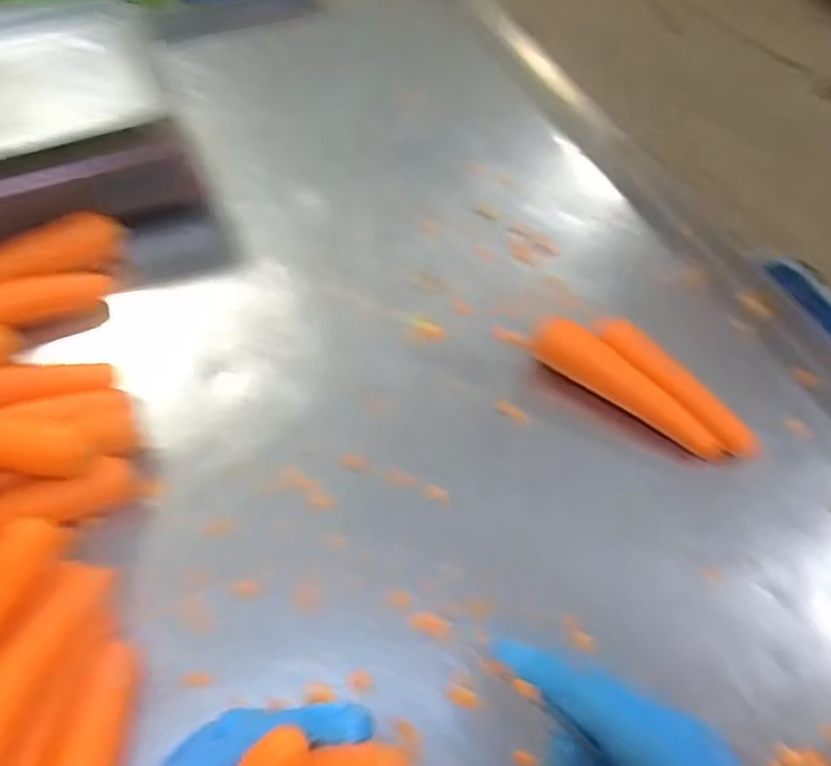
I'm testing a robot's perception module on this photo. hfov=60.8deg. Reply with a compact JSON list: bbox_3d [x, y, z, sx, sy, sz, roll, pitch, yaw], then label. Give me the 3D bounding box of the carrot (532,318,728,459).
[{"bbox_3d":[0.203,0.002,0.673,0.198,0.032,0.034,34,62,18],"label":"carrot"}]

